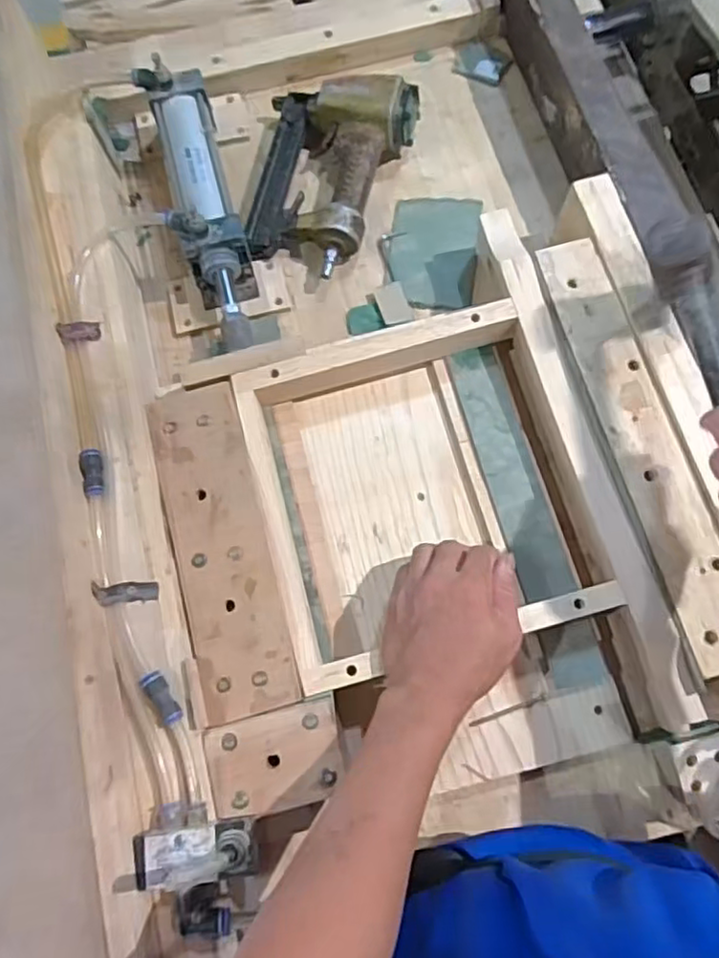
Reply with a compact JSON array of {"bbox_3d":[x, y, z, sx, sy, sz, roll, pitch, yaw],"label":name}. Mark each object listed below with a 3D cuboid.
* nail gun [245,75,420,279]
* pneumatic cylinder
[{"bbox_3d":[-0.035,-0.325,0.685,0.154,0.056,0.219,13,75,6],"label":"nail gun"},{"bbox_3d":[-0.157,-0.273,0.661,0.069,0.079,0.315,-16,74,-2],"label":"pneumatic cylinder"}]

